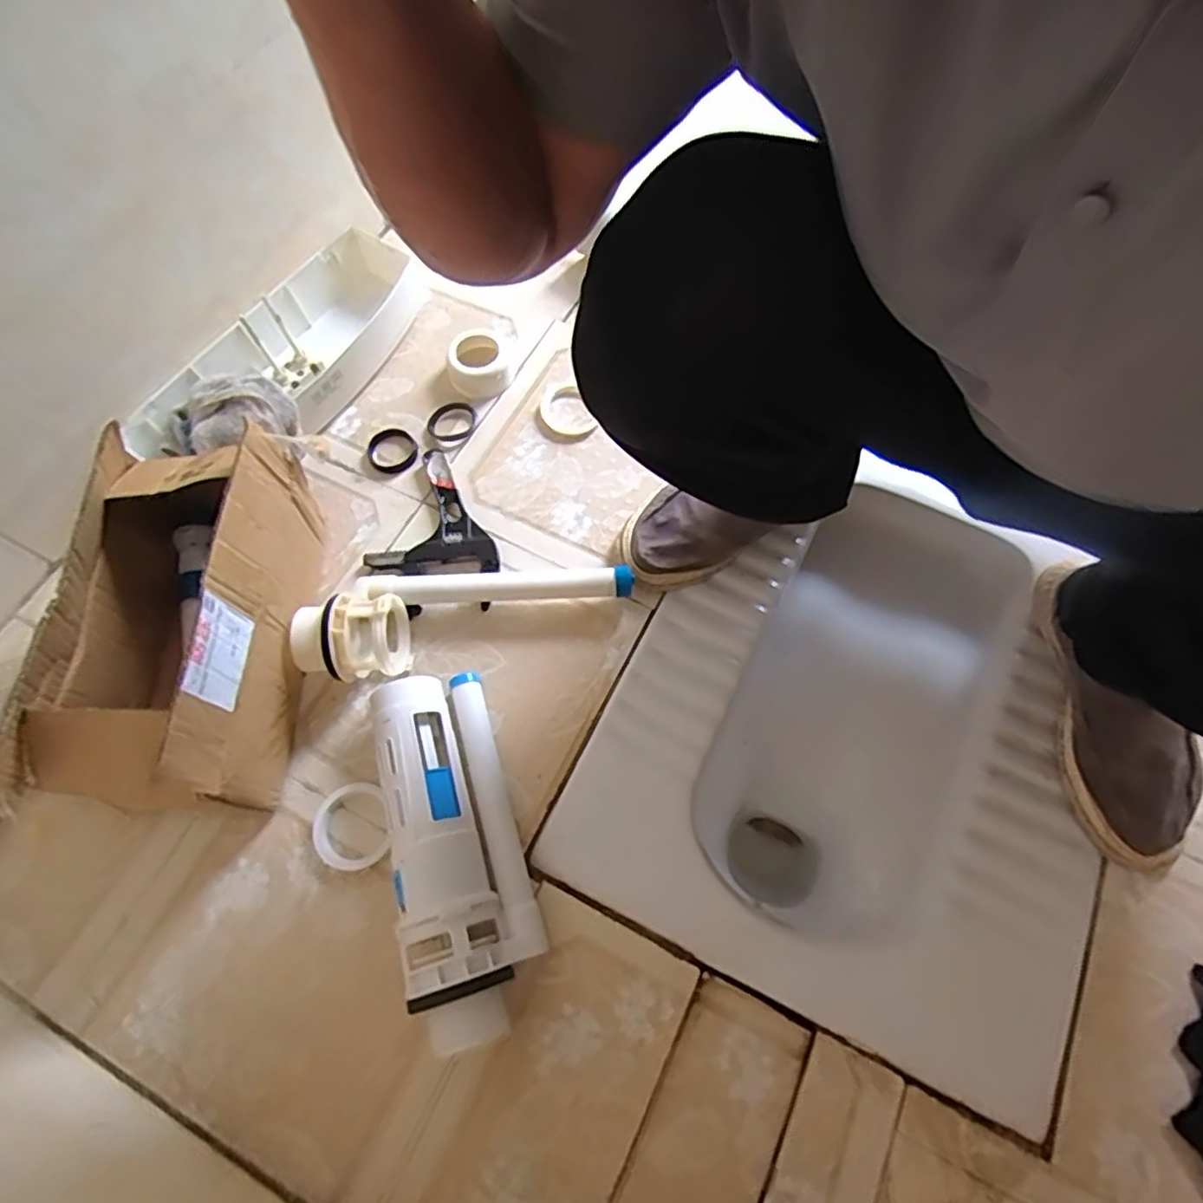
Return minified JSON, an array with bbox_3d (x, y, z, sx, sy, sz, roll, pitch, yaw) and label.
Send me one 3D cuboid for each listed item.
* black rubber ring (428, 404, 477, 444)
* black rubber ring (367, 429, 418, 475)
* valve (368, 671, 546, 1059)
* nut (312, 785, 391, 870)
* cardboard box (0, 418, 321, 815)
[{"bbox_3d":[-0.170,-0.203,0.743,0.052,0.006,0.058,7,66,3],"label":"black rubber ring"},{"bbox_3d":[-0.235,-0.169,0.731,0.052,0.012,0.062,-34,70,-14],"label":"black rubber ring"},{"bbox_3d":[-0.125,0.197,0.539,0.104,0.079,0.281,-17,67,-7],"label":"valve"},{"bbox_3d":[-0.221,0.198,0.575,0.066,0.013,0.072,0,66,0],"label":"nut"},{"bbox_3d":[-0.363,0.016,0.568,0.166,0.171,0.298,1,66,1],"label":"cardboard box"}]

